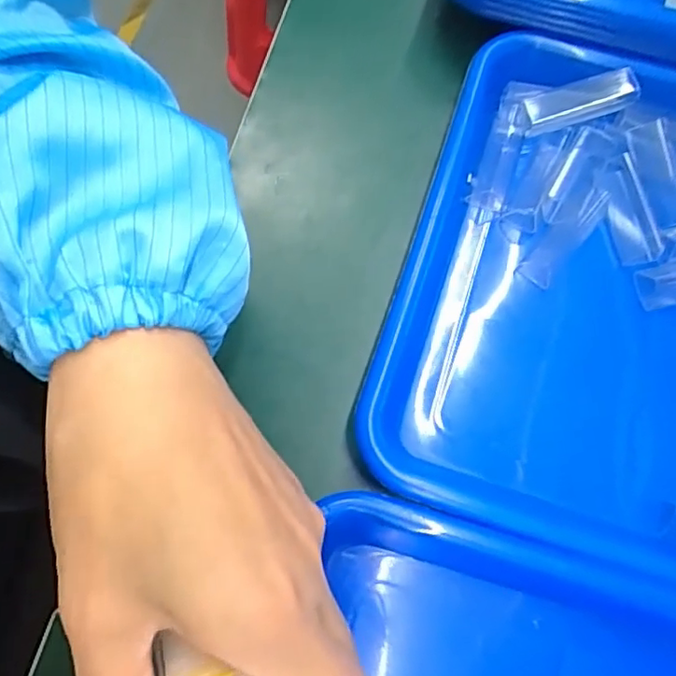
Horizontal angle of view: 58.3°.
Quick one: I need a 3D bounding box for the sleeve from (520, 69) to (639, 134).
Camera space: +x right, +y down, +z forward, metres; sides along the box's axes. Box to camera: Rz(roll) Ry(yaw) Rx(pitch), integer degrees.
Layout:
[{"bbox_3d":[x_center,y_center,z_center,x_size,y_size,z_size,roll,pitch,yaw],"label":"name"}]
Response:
[{"bbox_3d":[0.124,-0.120,0.309,0.053,0.007,0.018,-13,72,18],"label":"sleeve"}]

